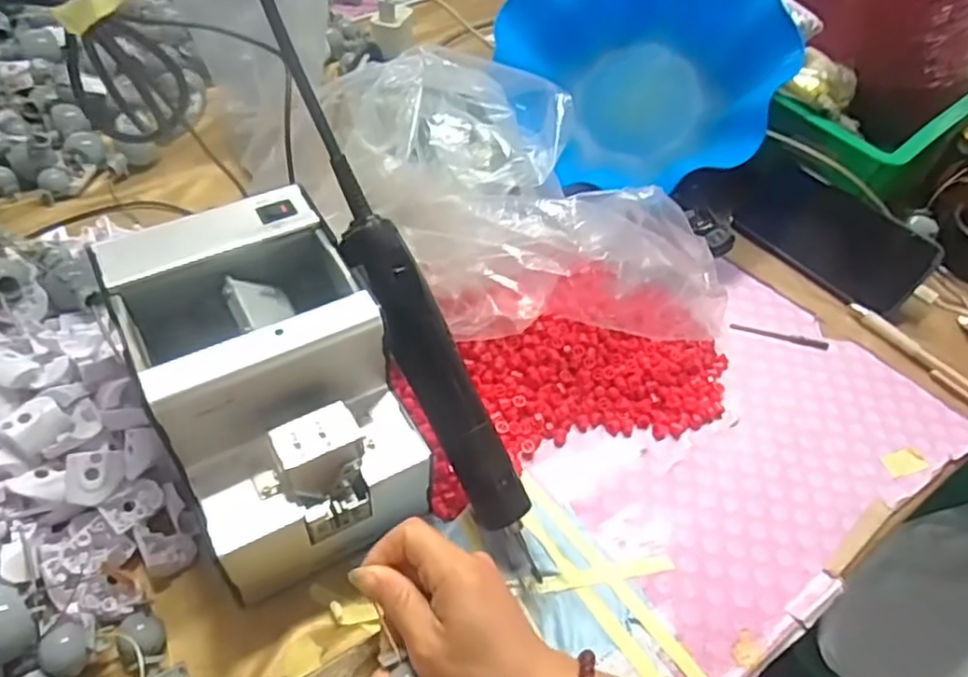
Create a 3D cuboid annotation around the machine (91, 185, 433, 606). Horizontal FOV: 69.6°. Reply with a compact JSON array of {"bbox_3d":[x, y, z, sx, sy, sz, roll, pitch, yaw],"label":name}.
[{"bbox_3d":[-0.122,0.035,0.408,0.121,0.141,0.181,-22,55,-22],"label":"machine"}]

